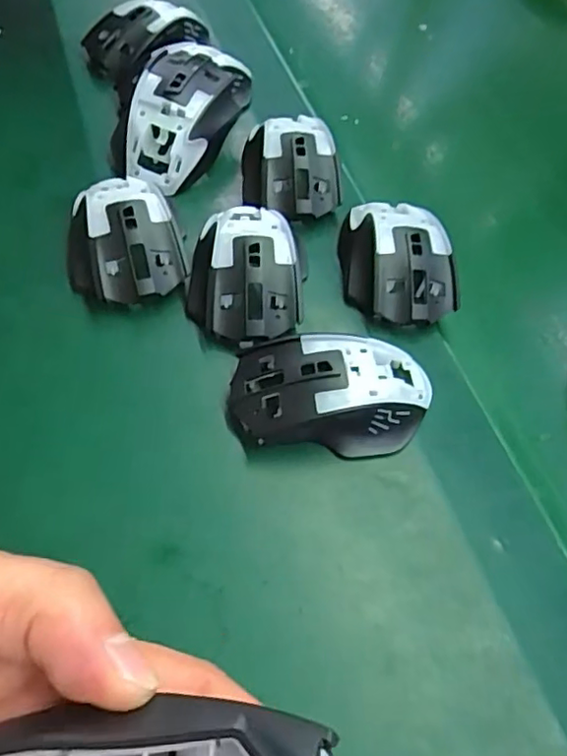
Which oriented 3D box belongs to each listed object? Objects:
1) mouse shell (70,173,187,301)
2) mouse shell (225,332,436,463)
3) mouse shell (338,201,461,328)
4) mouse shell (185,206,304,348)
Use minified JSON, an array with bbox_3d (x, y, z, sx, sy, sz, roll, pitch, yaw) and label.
[{"bbox_3d":[-0.106,-0.098,0.399,0.076,0.038,0.110,-10,58,-10],"label":"mouse shell"},{"bbox_3d":[0.029,0.008,0.343,0.119,0.036,0.067,-1,57,-4],"label":"mouse shell"},{"bbox_3d":[0.078,-0.082,0.409,0.074,0.035,0.102,3,57,-6],"label":"mouse shell"},{"bbox_3d":[-0.024,-0.073,0.386,0.078,0.033,0.108,-6,57,-8],"label":"mouse shell"}]

